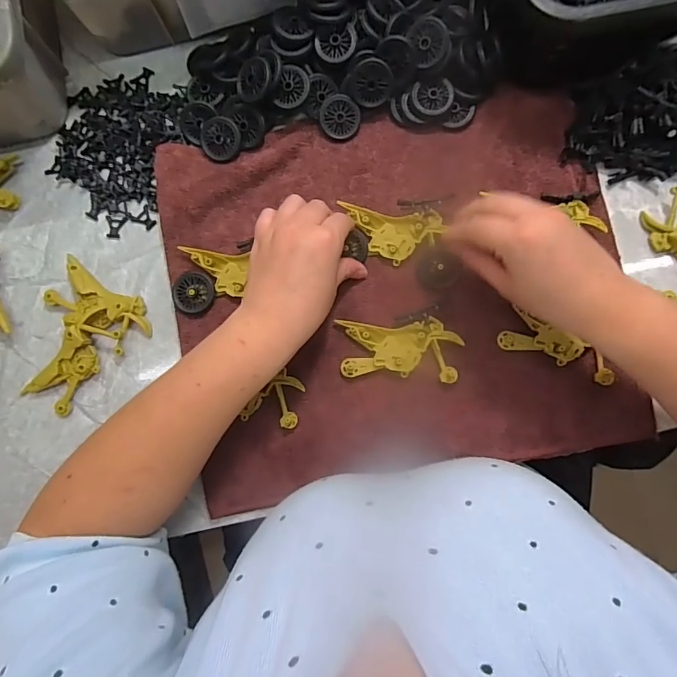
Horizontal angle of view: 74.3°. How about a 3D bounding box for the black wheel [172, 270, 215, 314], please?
[{"bbox_3d":[-0.129,-0.041,0.401,0.038,0.012,0.037,0,85,2],"label":"black wheel"}]

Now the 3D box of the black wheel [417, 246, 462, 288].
[{"bbox_3d":[0.087,-0.061,0.388,0.035,0.008,0.034,0,85,2],"label":"black wheel"}]

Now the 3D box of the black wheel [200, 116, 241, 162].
[{"bbox_3d":[-0.108,-0.183,0.410,0.037,0.006,0.037,1,101,5],"label":"black wheel"}]

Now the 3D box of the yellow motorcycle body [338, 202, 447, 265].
[{"bbox_3d":[0.044,-0.093,0.395,0.086,0.009,0.047,7,85,2],"label":"yellow motorcycle body"}]

